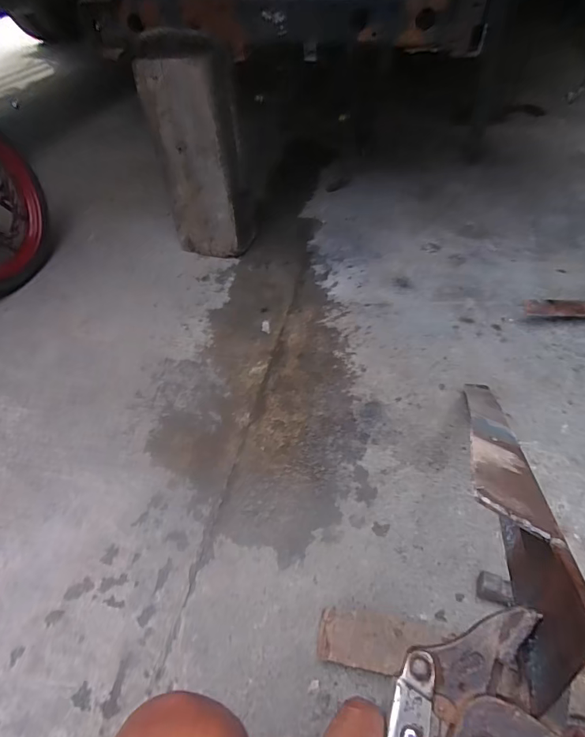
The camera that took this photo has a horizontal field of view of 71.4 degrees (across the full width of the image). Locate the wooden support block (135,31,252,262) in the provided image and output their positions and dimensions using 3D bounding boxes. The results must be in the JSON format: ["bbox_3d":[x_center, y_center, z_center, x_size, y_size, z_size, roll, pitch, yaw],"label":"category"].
[{"bbox_3d":[-0.269,-0.589,1.170,0.254,0.535,0.126,9,48,11],"label":"wooden support block"}]

